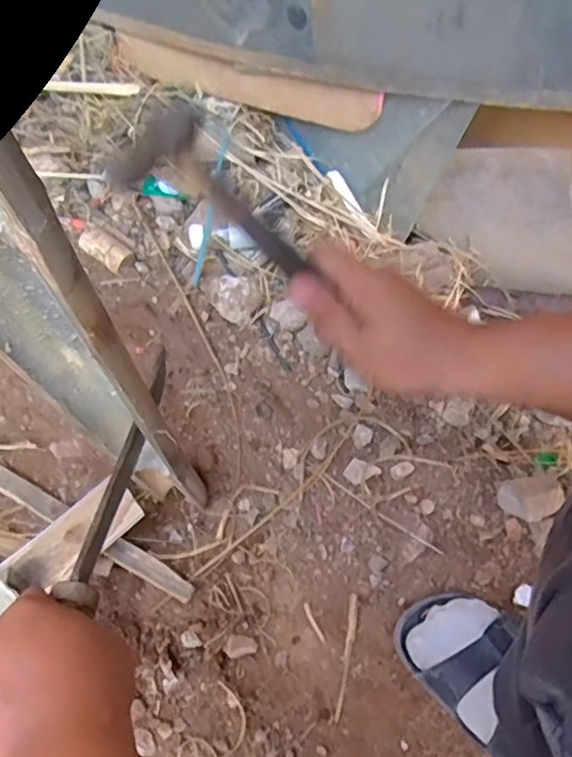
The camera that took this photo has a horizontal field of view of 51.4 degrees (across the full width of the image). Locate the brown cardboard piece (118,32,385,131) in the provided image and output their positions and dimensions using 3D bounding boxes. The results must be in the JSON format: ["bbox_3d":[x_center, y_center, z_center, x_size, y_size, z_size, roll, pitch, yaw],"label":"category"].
[{"bbox_3d":[-0.069,-0.404,0.809,0.446,0.061,0.017,27,65,27],"label":"brown cardboard piece"}]

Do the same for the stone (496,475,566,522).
[{"bbox_3d":[0.264,0.129,0.644,0.051,0.051,0.050,1,64,-2],"label":"stone"}]

